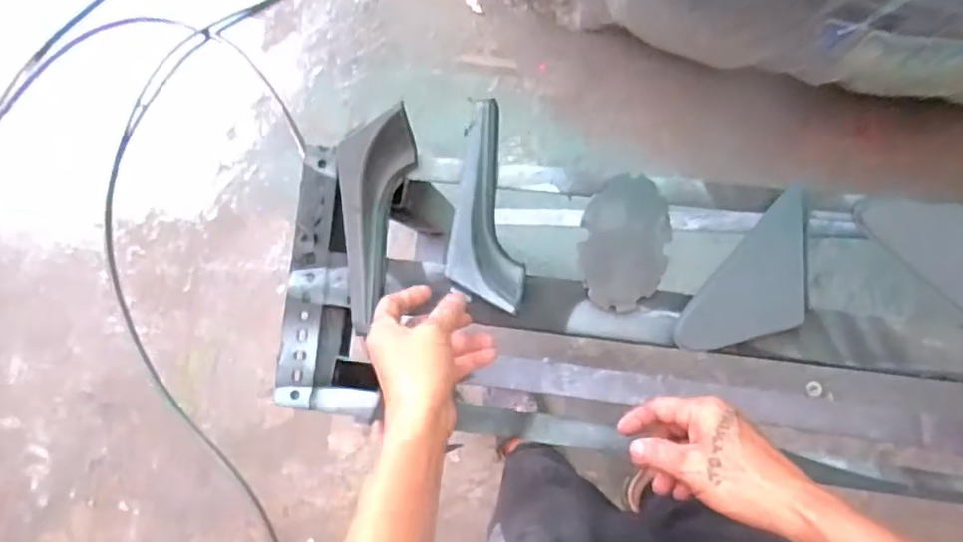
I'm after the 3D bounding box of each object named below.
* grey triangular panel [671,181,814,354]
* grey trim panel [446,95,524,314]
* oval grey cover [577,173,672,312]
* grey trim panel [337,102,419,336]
[{"bbox_3d":[0.257,0.015,0.544,0.080,0.017,0.167,39,89,6],"label":"grey triangular panel"},{"bbox_3d":[0.001,-0.061,0.566,0.066,0.035,0.206,-4,74,3],"label":"grey trim panel"},{"bbox_3d":[0.135,-0.027,0.560,0.080,0.004,0.124,11,86,4],"label":"oval grey cover"},{"bbox_3d":[-0.107,-0.050,0.575,0.064,0.031,0.203,8,94,4],"label":"grey trim panel"}]

